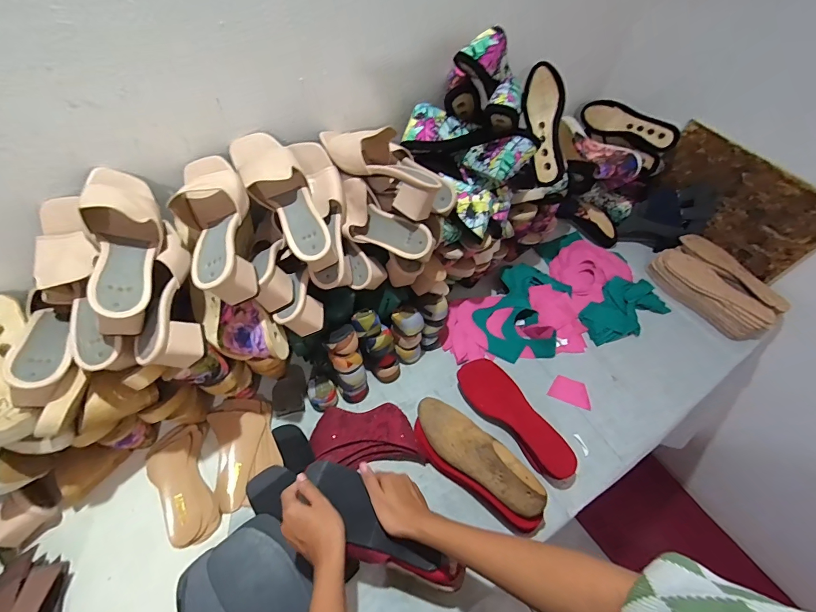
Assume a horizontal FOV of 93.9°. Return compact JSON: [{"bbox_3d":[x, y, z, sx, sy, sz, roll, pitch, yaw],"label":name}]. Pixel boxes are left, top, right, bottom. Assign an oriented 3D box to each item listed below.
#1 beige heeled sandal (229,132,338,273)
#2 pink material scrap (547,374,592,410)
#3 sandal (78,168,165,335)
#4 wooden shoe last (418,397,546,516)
[{"bbox_3d":[-0.187,-0.164,0.574,0.082,0.089,0.236,-28,79,-23],"label":"beige heeled sandal"},{"bbox_3d":[0.323,0.169,0.757,0.079,0.004,0.054,17,58,13],"label":"pink material scrap"},{"bbox_3d":[-0.357,-0.083,0.478,0.073,0.078,0.222,-12,69,-13],"label":"sandal"},{"bbox_3d":[0.104,0.229,0.596,0.070,0.073,0.238,-31,63,-24],"label":"wooden shoe last"}]

